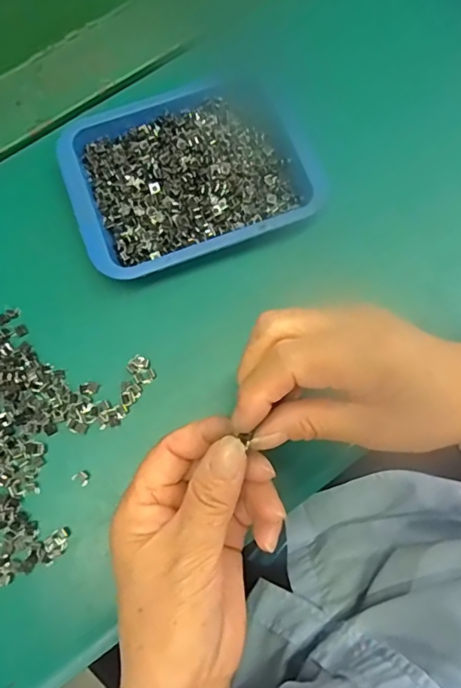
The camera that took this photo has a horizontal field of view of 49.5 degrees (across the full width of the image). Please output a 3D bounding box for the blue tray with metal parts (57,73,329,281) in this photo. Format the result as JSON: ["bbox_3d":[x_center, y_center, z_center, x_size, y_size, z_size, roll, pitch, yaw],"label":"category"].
[{"bbox_3d":[-0.025,-0.114,0.333,0.158,0.021,0.123,-21,78,-5],"label":"blue tray with metal parts"}]

